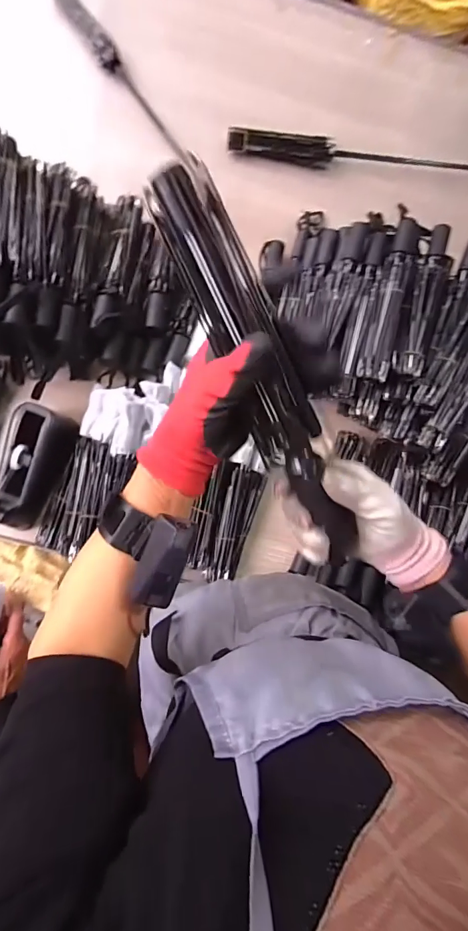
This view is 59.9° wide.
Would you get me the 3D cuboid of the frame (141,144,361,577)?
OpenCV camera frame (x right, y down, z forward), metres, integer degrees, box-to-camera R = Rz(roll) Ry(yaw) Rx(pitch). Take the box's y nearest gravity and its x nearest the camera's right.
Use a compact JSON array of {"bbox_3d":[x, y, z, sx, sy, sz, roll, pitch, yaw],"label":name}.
[{"bbox_3d":[0.030,-0.045,0.293,0.042,0.027,0.308,-30,112,-8],"label":"frame"}]

